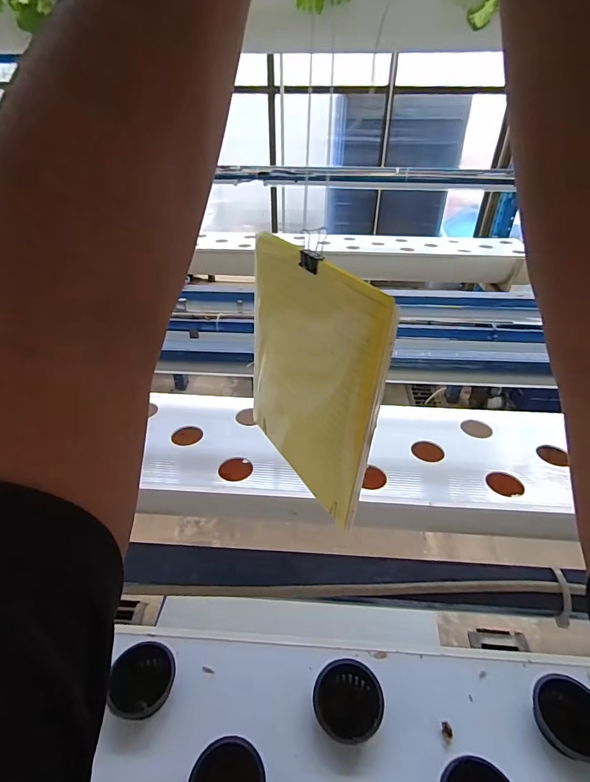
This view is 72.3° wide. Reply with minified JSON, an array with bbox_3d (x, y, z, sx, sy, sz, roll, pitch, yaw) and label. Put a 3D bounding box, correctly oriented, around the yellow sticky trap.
[{"bbox_3d":[0.009,-0.010,0.415,0.008,0.251,0.208,-17,40,-27],"label":"yellow sticky trap"}]

